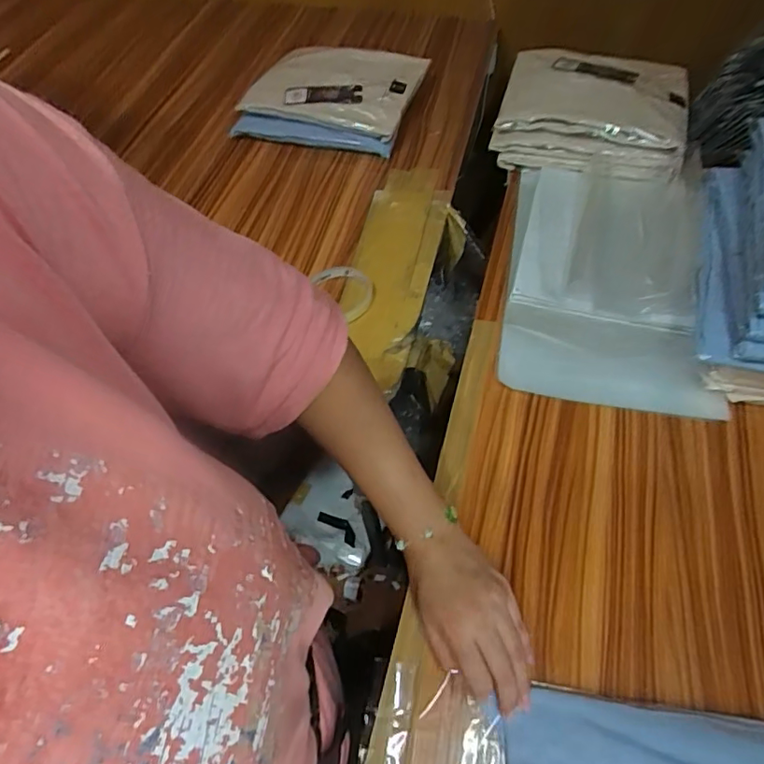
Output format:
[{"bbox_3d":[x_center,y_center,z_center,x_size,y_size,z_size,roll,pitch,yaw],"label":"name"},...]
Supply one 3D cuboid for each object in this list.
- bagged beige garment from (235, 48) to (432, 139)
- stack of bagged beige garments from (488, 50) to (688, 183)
[{"bbox_3d":[-0.070,-0.473,0.848,0.237,0.028,0.196,16,65,7],"label":"bagged beige garment"},{"bbox_3d":[0.300,-0.390,0.783,0.248,0.078,0.221,14,56,13],"label":"stack of bagged beige garments"}]

